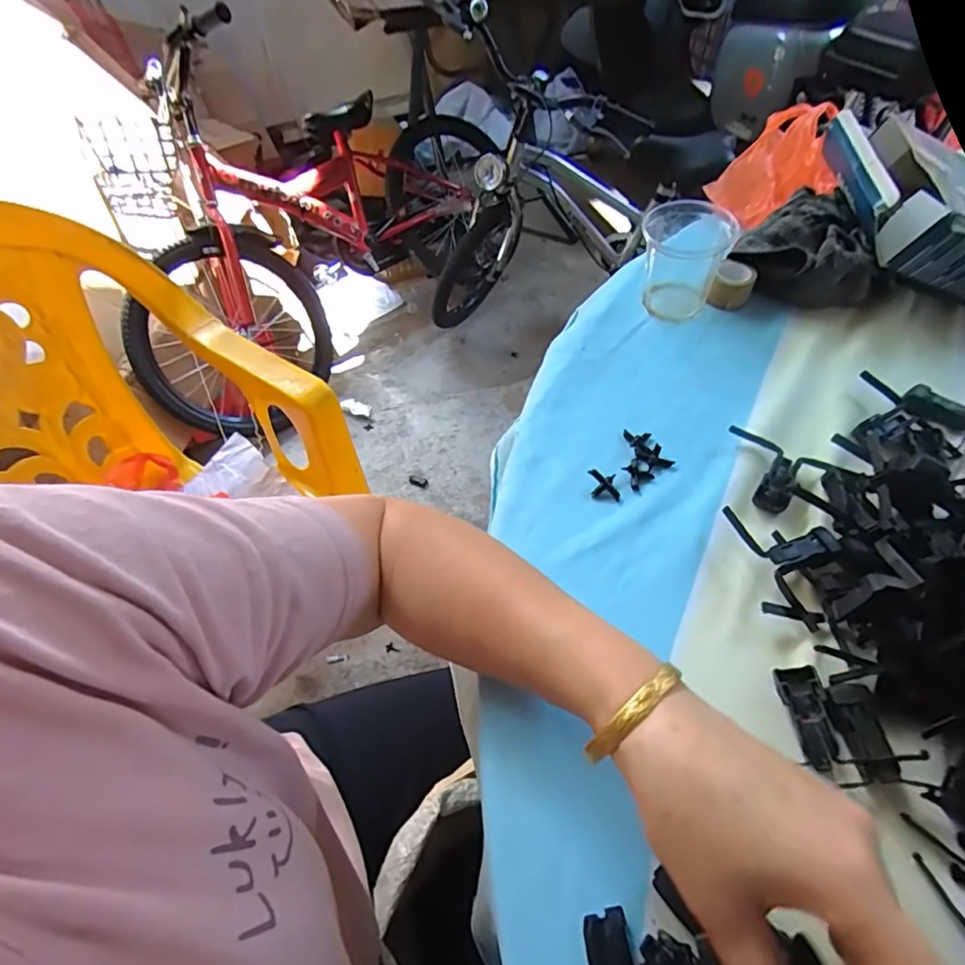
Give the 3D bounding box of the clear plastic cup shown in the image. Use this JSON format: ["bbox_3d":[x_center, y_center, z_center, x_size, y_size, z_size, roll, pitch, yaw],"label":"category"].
[{"bbox_3d":[0.169,-0.191,0.466,0.067,0.075,0.068,-2,56,2],"label":"clear plastic cup"}]

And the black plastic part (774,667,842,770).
[{"bbox_3d":[0.167,0.118,0.281,0.019,0.010,0.049,-5,56,0],"label":"black plastic part"}]

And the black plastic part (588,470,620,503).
[{"bbox_3d":[0.084,0.002,0.380,0.019,0.009,0.021,-4,56,1],"label":"black plastic part"}]

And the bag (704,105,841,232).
[{"bbox_3d":[0.296,-0.313,0.549,0.105,0.058,0.141,30,63,22],"label":"bag"}]

